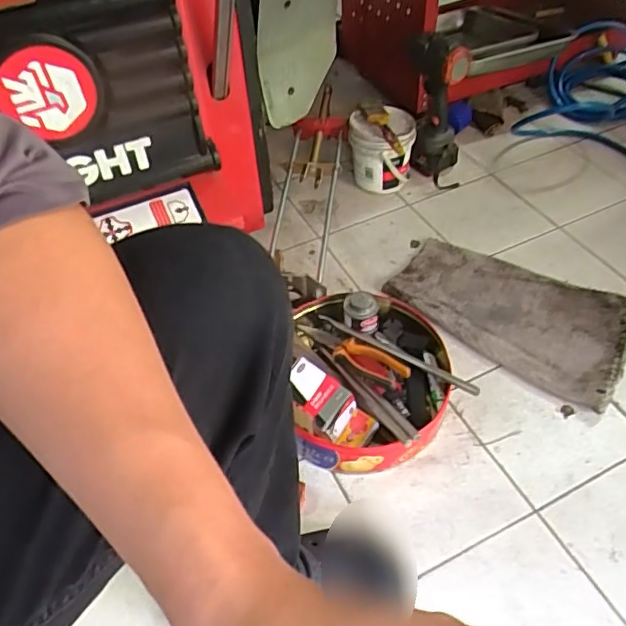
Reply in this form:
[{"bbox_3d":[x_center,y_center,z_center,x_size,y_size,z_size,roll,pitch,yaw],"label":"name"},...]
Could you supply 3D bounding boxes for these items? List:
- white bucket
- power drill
[{"bbox_3d":[0.133,-0.314,1.123,0.126,0.136,0.135,5,48,8],"label":"white bucket"},{"bbox_3d":[0.235,-0.382,1.098,0.114,0.262,0.107,5,48,8],"label":"power drill"}]

